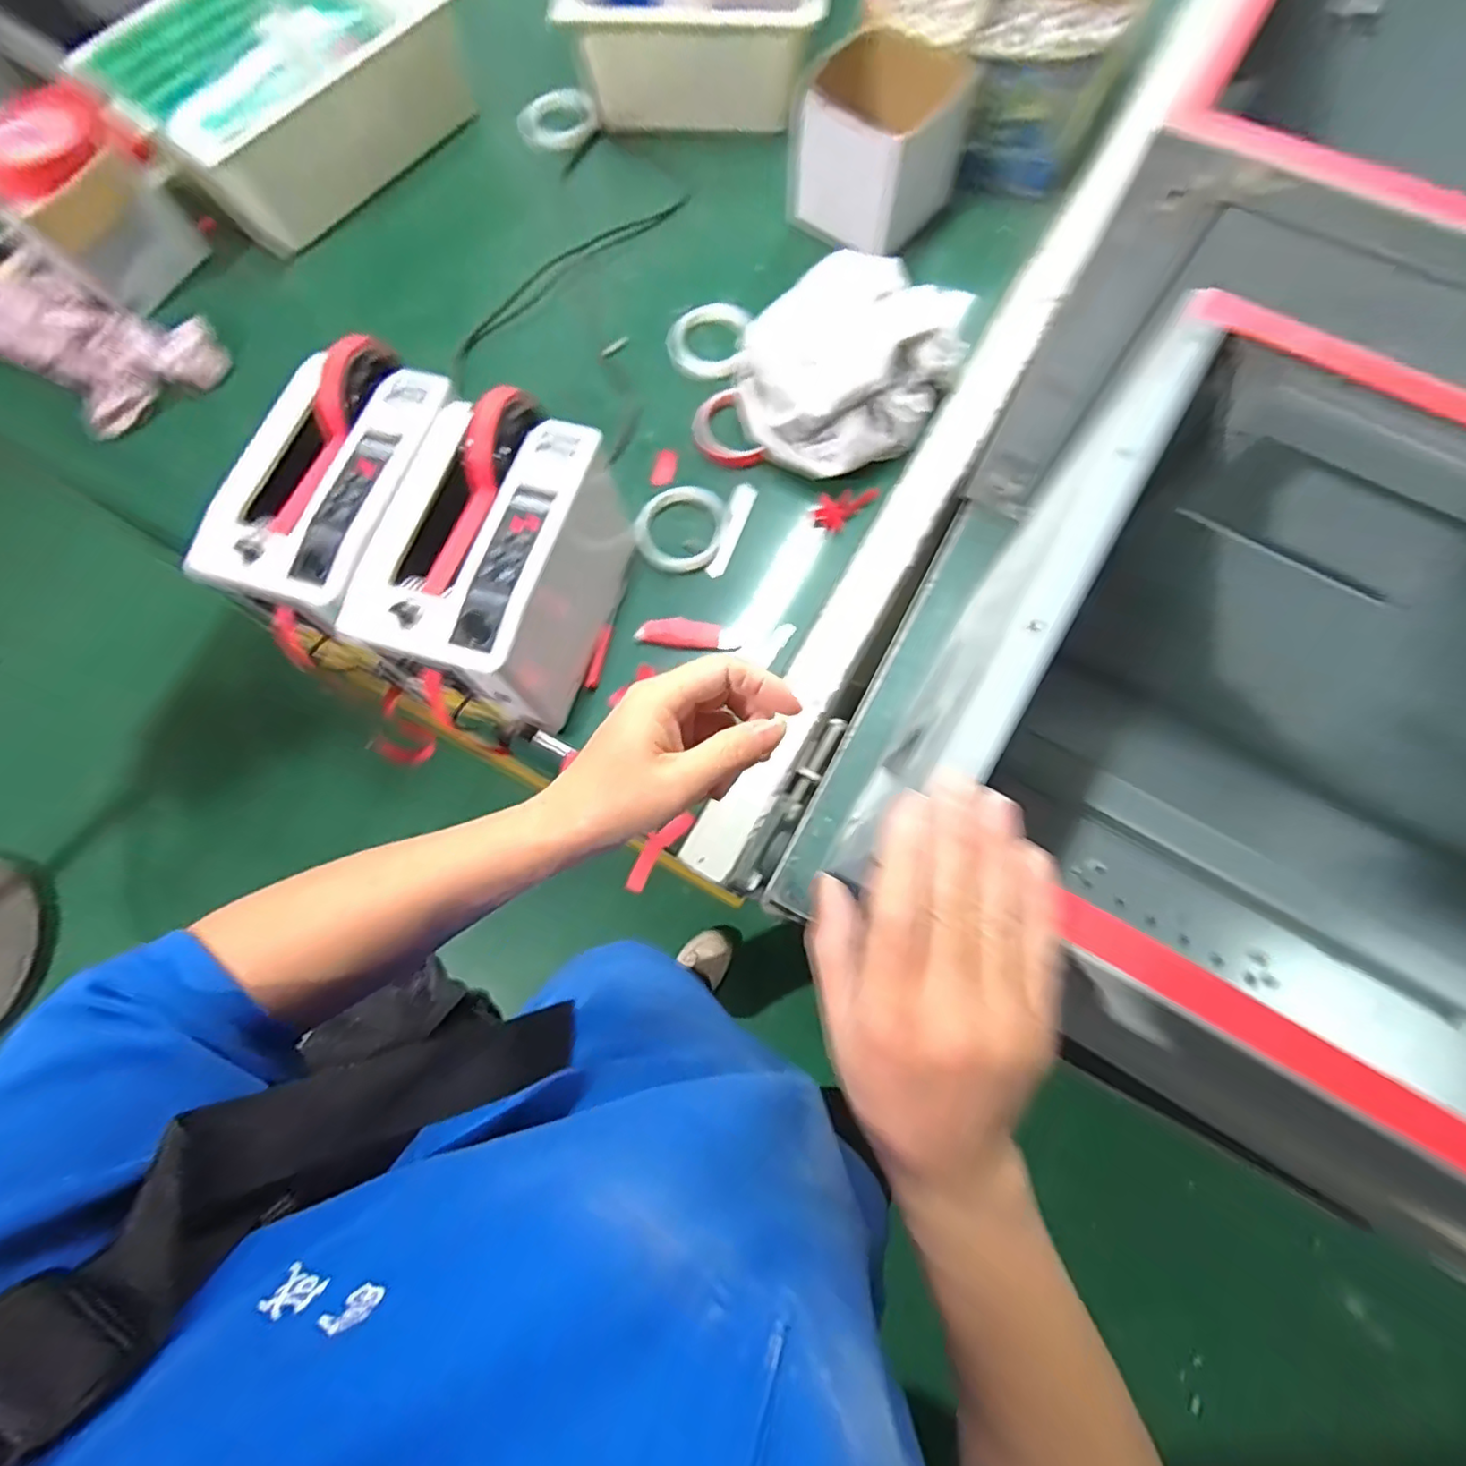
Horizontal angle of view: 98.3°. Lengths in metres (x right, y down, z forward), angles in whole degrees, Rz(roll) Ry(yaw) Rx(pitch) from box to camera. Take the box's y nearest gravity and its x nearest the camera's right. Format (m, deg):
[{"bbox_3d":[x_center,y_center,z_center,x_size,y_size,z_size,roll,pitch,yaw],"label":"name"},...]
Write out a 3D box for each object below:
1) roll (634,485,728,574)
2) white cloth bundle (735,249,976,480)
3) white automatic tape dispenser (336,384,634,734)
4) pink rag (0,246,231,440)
[{"bbox_3d":[-0.052,-0.205,0.624,0.084,0.017,0.091,-1,74,2],"label":"roll"},{"bbox_3d":[0.108,-0.356,0.610,0.190,0.109,0.191,-1,74,2],"label":"white cloth bundle"},{"bbox_3d":[-0.184,-0.137,0.540,0.157,0.149,0.234,15,76,6],"label":"white automatic tape dispenser"},{"bbox_3d":[-0.735,-0.457,0.718,0.312,0.051,0.160,34,78,11],"label":"pink rag"}]

